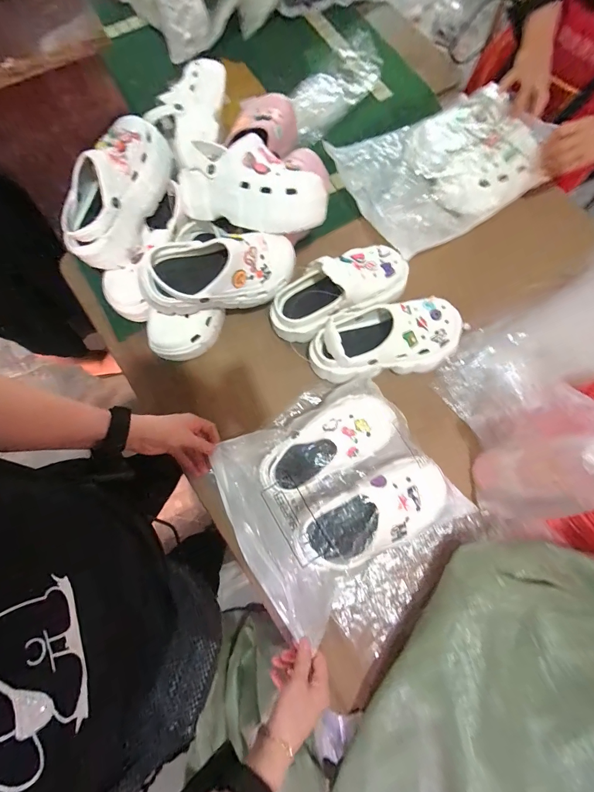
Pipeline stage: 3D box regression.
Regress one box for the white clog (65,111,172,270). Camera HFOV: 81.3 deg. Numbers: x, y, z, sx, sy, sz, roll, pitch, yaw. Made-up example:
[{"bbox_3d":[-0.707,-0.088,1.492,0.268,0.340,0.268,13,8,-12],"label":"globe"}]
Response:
[{"bbox_3d":[-0.308,-0.348,0.576,0.106,0.101,0.256,26,90,5],"label":"white clog"}]

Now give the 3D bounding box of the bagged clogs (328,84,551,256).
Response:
[{"bbox_3d":[0.280,-0.447,0.668,0.336,0.089,0.282,-22,78,-6],"label":"bagged clogs"}]

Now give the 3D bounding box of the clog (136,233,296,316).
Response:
[{"bbox_3d":[-0.122,-0.192,0.553,0.244,0.104,0.082,-17,78,-5],"label":"clog"}]

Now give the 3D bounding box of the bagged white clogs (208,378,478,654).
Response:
[{"bbox_3d":[0.057,0.146,0.524,0.311,0.101,0.279,-30,79,-8],"label":"bagged white clogs"}]

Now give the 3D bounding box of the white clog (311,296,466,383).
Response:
[{"bbox_3d":[0.153,-0.100,0.611,0.260,0.093,0.119,-10,77,-4],"label":"white clog"}]

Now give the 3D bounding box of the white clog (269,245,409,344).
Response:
[{"bbox_3d":[0.071,-0.200,0.612,0.254,0.104,0.114,-26,79,-7],"label":"white clog"}]

